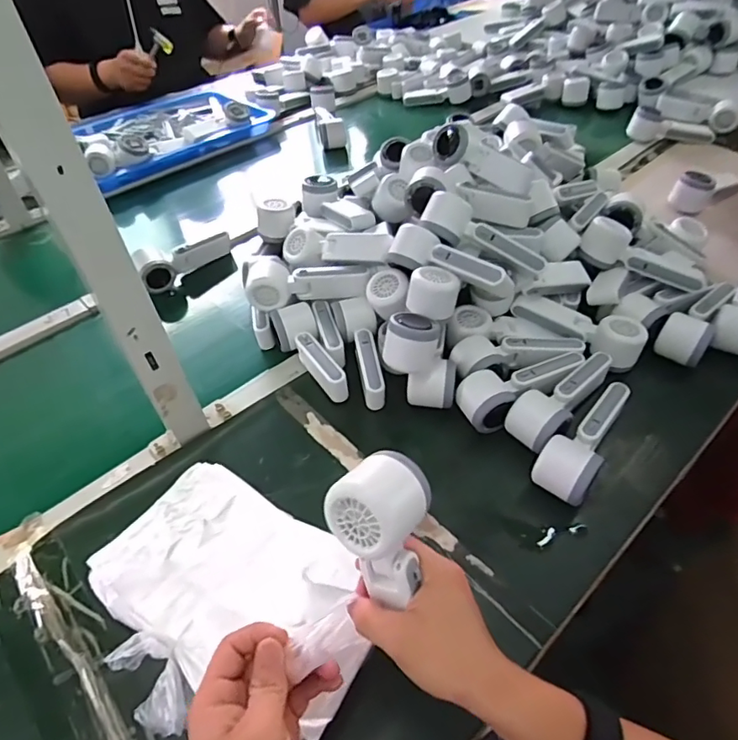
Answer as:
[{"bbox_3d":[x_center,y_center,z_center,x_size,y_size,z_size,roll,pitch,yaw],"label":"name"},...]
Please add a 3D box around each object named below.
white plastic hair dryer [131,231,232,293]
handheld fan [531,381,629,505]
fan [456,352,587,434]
[{"bbox_3d":[-0.306,-0.188,0.846,0.050,0.054,0.164,29,55,26],"label":"white plastic hair dryer"},{"bbox_3d":[0.240,0.071,0.565,0.058,0.045,0.161,31,56,28],"label":"handheld fan"},{"bbox_3d":[0.186,0.019,0.618,0.163,0.048,0.063,-22,50,-16],"label":"fan"}]

